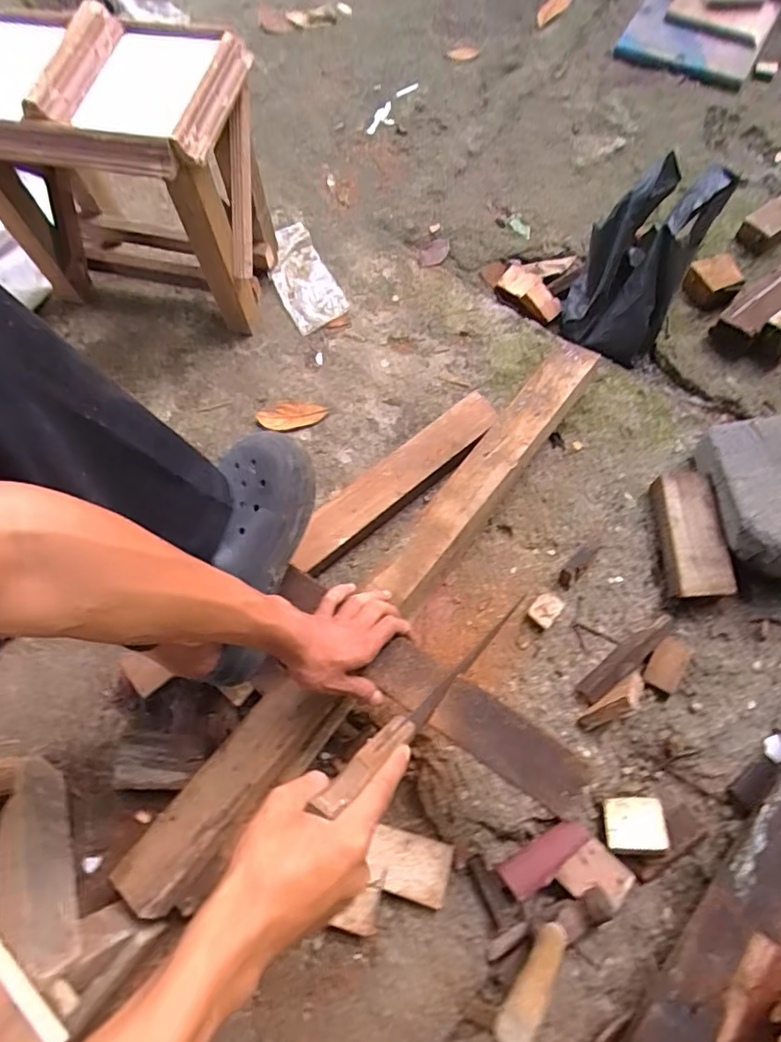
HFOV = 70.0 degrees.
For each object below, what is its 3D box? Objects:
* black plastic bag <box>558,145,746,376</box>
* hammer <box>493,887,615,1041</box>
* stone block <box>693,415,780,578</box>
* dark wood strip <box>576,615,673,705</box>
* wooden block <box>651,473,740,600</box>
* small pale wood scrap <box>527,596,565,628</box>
[{"bbox_3d":[0.339,-0.358,0.769,0.138,0.190,0.152,25,73,13],"label":"black plastic bag"},{"bbox_3d":[0.140,0.379,0.484,0.063,0.215,0.030,-31,66,26],"label":"hammer"},{"bbox_3d":[0.456,-0.033,0.659,0.123,0.071,0.203,-10,68,1],"label":"stone block"},{"bbox_3d":[0.276,0.159,0.650,0.143,0.018,0.029,-39,71,-10],"label":"dark wood strip"},{"bbox_3d":[0.366,0.019,0.692,0.070,0.046,0.154,-5,68,3],"label":"wooden block"},{"bbox_3d":[0.188,0.108,0.676,0.031,0.023,0.041,38,76,17],"label":"small pale wood scrap"}]

